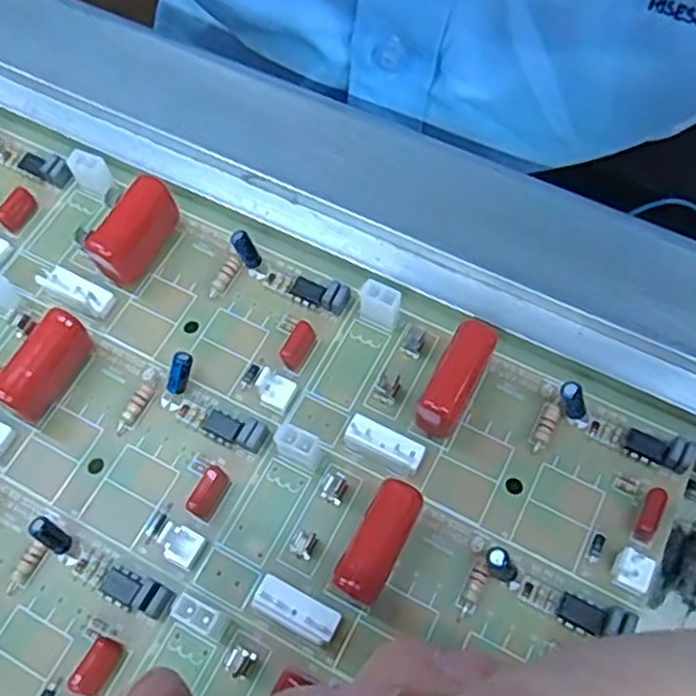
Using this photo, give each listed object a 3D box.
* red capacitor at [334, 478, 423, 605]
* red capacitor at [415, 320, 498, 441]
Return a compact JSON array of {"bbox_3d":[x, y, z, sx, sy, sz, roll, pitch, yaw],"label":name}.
[{"bbox_3d":[0.007,0.045,0.165,0.010,0.018,0.027,26,68,13],"label":"red capacitor"},{"bbox_3d":[0.026,0.010,0.180,0.010,0.017,0.031,26,68,12],"label":"red capacitor"}]

